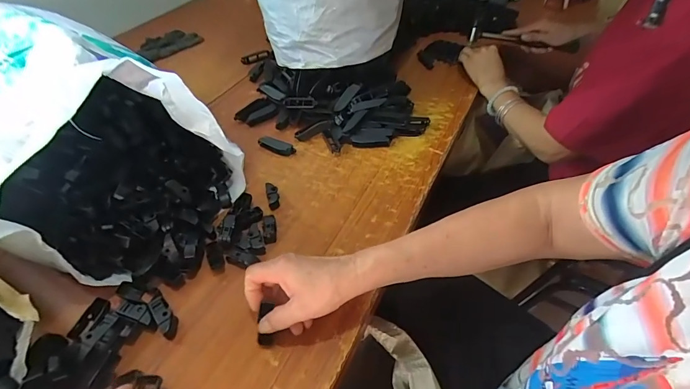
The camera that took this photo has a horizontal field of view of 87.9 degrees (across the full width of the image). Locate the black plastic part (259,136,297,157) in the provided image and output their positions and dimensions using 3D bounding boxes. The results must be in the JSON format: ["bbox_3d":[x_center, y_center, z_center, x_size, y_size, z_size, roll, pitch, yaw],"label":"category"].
[{"bbox_3d":[-0.123,-0.088,0.638,0.068,0.021,0.017,18,49,18],"label":"black plastic part"}]

